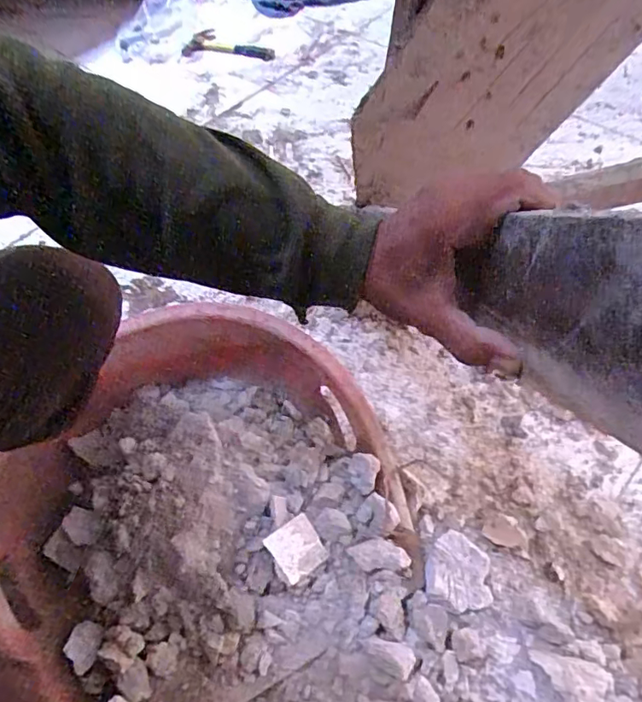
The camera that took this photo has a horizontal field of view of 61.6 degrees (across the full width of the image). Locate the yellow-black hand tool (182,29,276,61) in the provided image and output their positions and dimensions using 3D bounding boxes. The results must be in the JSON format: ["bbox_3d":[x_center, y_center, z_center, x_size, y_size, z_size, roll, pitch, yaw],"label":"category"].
[{"bbox_3d":[-0.217,-0.703,1.238,0.218,0.032,0.083,10,56,12],"label":"yellow-black hand tool"}]

